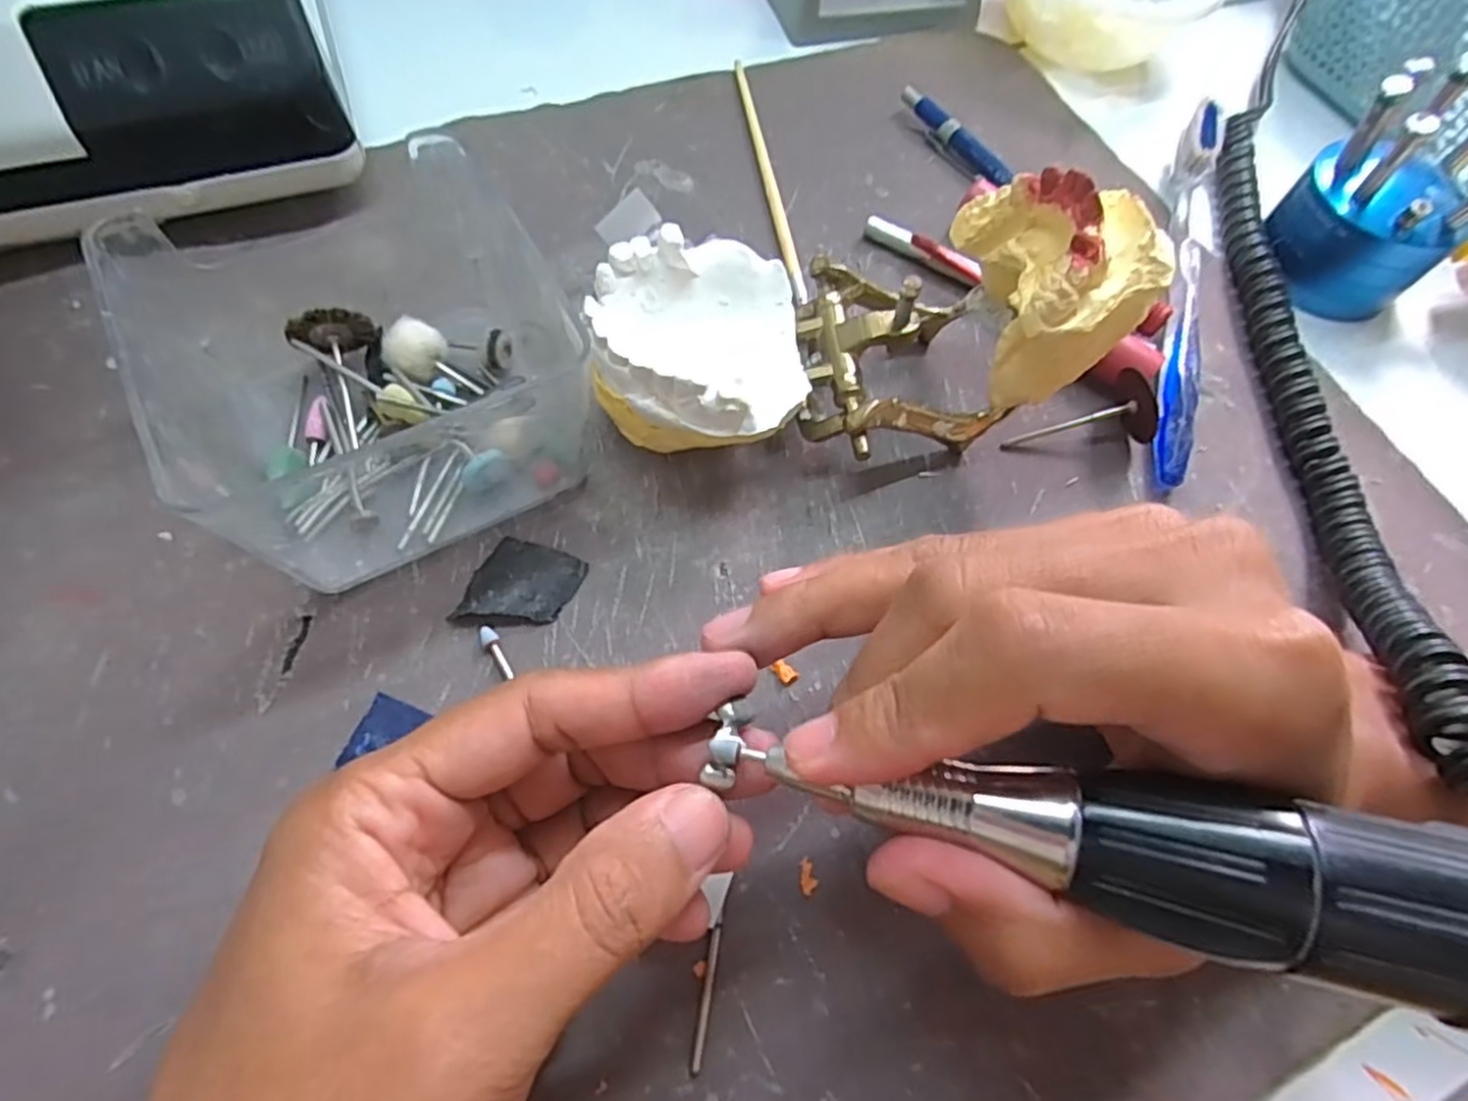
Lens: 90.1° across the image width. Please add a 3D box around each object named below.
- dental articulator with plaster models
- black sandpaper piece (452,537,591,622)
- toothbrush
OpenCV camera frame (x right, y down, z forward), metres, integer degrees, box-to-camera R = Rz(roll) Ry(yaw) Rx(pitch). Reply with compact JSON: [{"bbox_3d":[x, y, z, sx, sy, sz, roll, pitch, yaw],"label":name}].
[{"bbox_3d":[0.033,-0.070,0.217,0.145,0.076,0.073,-11,65,-9],"label":"dental articulator with plaster models"},{"bbox_3d":[-0.060,0.010,0.210,0.029,0.006,0.026,17,64,4],"label":"black sandpaper piece"},{"bbox_3d":[0.169,-0.101,0.274,0.011,0.023,0.180,17,64,4],"label":"toothbrush"}]

